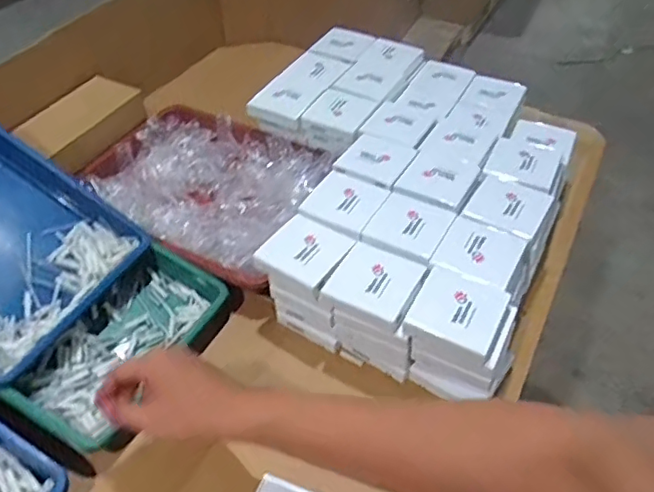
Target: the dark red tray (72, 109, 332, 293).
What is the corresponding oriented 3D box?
[{"bbox_3d":[-0.159,-0.082,0.815,0.340,0.058,0.249,26,51,24],"label":"dark red tray"}]

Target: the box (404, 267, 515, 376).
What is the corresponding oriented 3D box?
[{"bbox_3d":[0.136,0.072,0.584,0.093,0.034,0.085,20,49,19],"label":"box"}]

